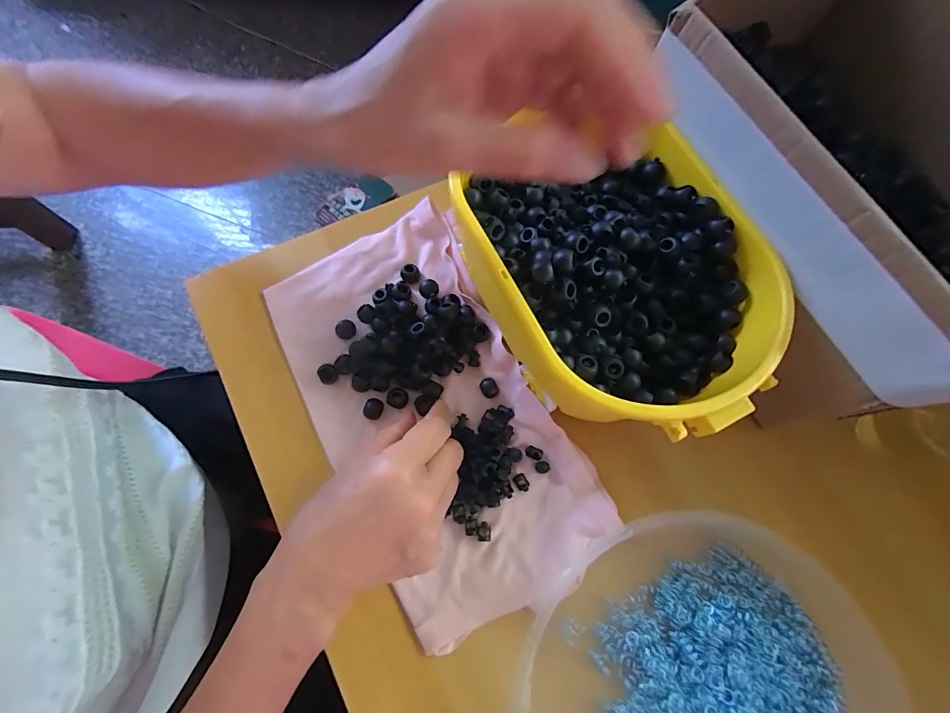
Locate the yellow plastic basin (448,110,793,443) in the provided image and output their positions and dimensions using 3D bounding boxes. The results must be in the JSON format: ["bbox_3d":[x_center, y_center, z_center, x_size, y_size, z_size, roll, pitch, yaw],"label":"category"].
[{"bbox_3d":[0.085,-0.056,0.288,0.177,0.097,0.230,-38,78,-14],"label":"yellow plastic basin"}]

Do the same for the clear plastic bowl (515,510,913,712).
[{"bbox_3d":[0.150,0.221,0.245,0.237,0.038,0.225,1,72,-3],"label":"clear plastic bowl"}]

